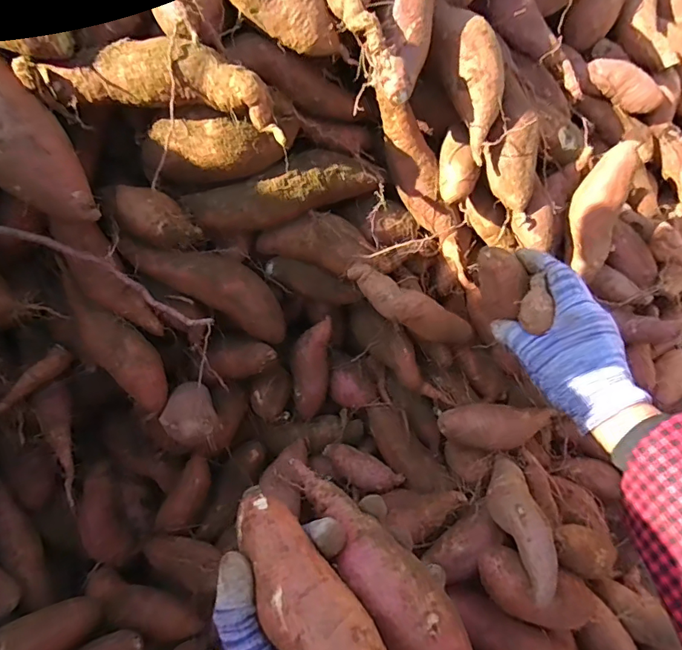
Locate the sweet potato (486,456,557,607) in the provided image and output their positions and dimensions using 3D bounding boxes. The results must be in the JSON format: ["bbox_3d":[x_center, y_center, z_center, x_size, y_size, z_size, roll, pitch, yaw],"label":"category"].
[{"bbox_3d":[0.141,0.148,0.387,0.034,0.031,0.134,0,25,2],"label":"sweet potato"}]

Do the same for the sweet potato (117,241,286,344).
[{"bbox_3d":[-0.116,-0.038,0.440,0.158,0.039,0.039,28,59,-20],"label":"sweet potato"}]

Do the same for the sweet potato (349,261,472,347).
[{"bbox_3d":[0.073,-0.014,0.468,0.142,0.029,0.034,28,59,-20],"label":"sweet potato"}]

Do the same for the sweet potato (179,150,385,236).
[{"bbox_3d":[-0.053,-0.126,0.447,0.184,0.041,0.042,-20,61,-10],"label":"sweet potato"}]

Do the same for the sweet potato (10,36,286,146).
[{"bbox_3d":[-0.141,-0.190,0.374,0.198,0.048,0.052,7,60,6],"label":"sweet potato"}]

